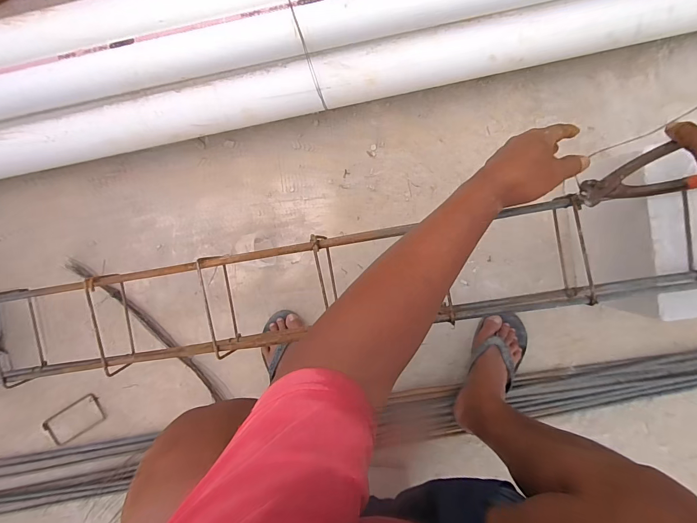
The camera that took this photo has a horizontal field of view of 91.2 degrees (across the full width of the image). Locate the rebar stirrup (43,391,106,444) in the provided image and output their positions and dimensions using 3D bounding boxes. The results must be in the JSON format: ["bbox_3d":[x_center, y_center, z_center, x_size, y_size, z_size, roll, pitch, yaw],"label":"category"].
[{"bbox_3d":[-0.634,0.367,0.792,0.159,0.010,0.070,-31,91,6],"label":"rebar stirrup"}]

